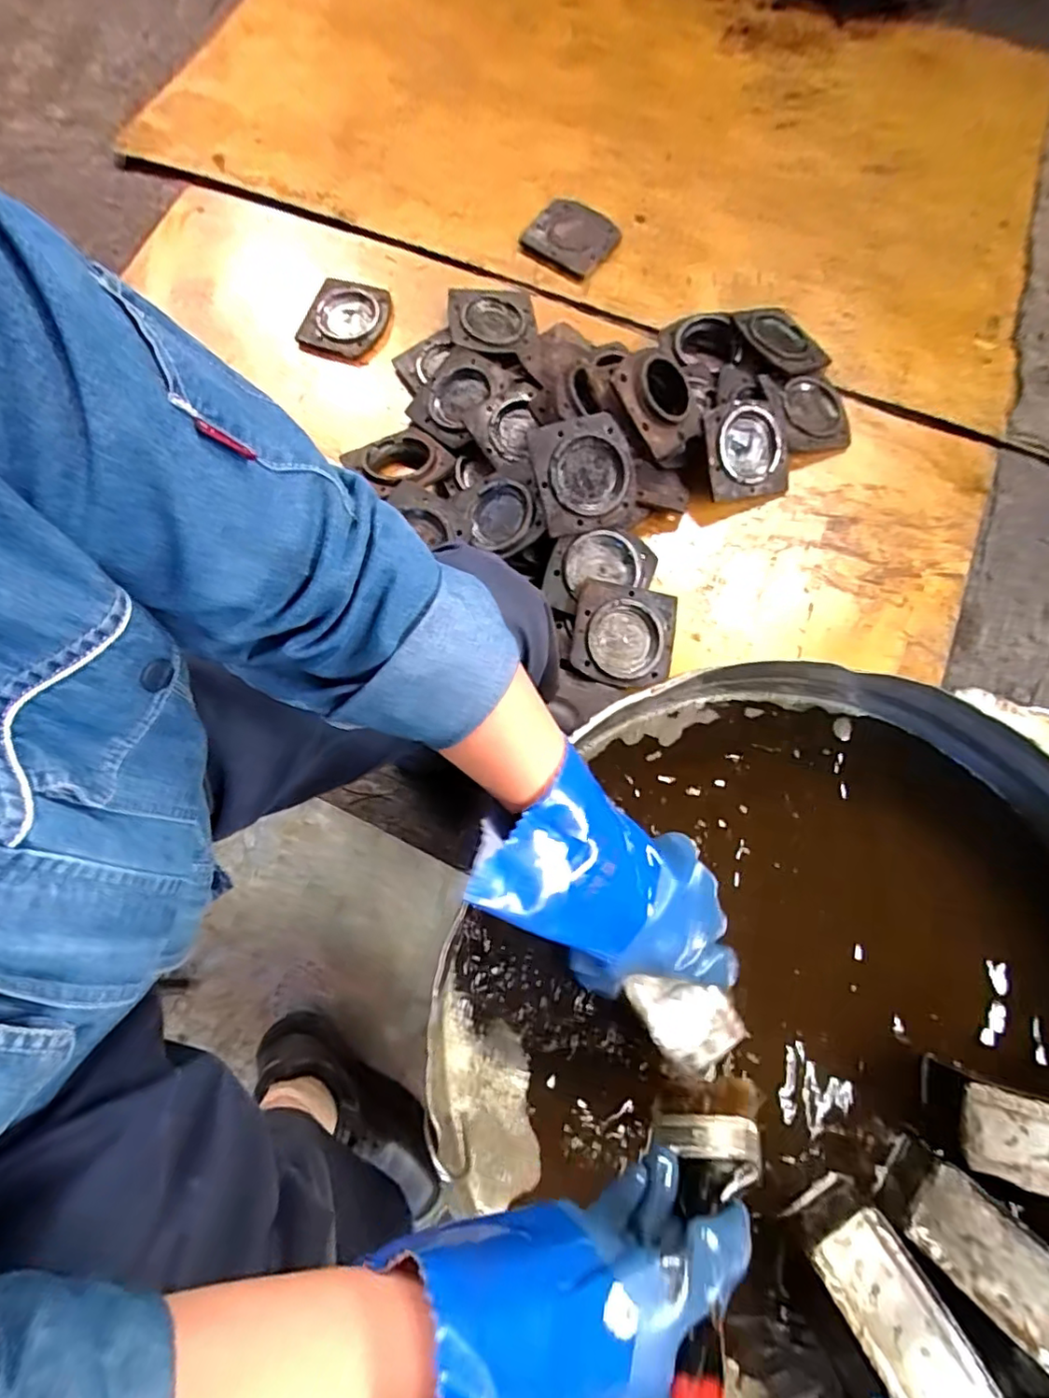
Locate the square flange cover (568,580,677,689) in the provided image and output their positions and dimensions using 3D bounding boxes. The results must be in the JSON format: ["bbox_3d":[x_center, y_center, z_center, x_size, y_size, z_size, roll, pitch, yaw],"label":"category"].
[{"bbox_3d":[0.139,-0.089,0.843,0.141,0.021,0.140,9,88,-9],"label":"square flange cover"}]

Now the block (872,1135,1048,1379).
[{"bbox_3d":[0.320,0.382,0.388,0.158,0.055,0.058,37,72,25],"label":"block"}]

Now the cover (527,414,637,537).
[{"bbox_3d":[0.091,-0.317,0.847,0.147,0.028,0.157,-10,91,-5],"label":"cover"}]

